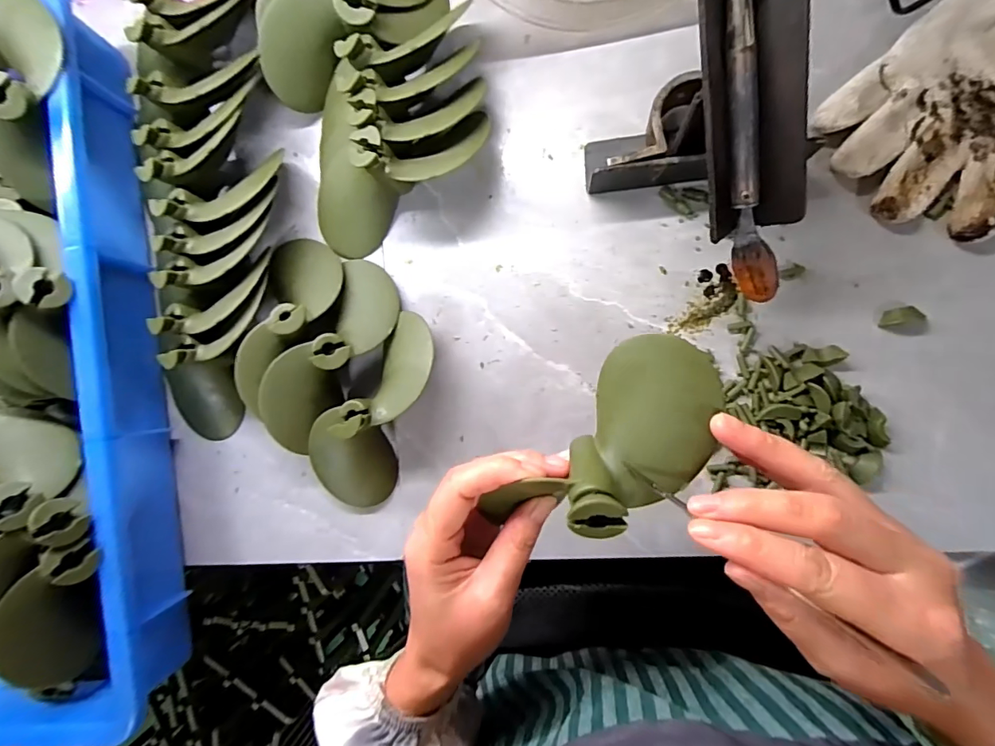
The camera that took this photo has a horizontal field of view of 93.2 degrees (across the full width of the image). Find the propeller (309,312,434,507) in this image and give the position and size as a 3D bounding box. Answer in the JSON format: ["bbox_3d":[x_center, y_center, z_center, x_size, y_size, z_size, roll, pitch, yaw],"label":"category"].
[{"bbox_3d":[-0.095,0.029,0.347,0.063,0.062,0.153,25,93,8],"label":"propeller"}]

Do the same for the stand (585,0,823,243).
[{"bbox_3d":[0.117,-0.138,0.288,0.105,0.119,0.119,-14,87,8],"label":"stand"}]

